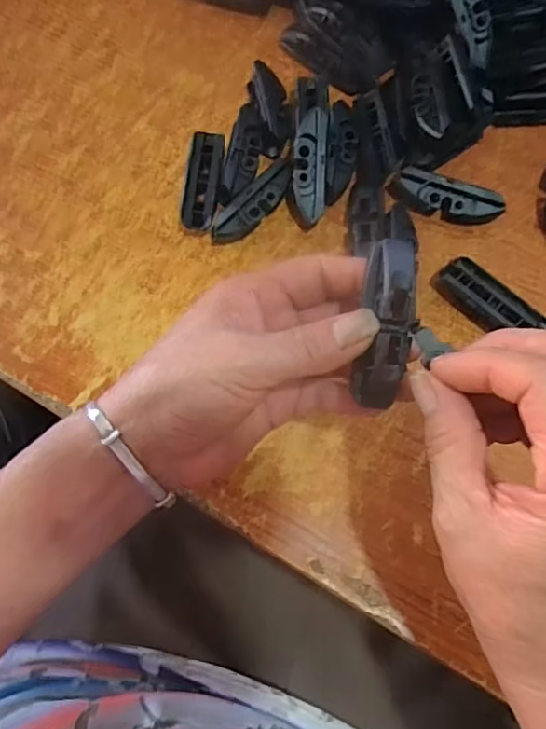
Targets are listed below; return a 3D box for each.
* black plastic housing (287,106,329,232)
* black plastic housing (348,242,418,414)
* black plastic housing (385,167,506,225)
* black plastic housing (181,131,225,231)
[{"bbox_3d":[0.023,-0.125,0.370,0.023,0.019,0.072,4,97,1],"label":"black plastic housing"},{"bbox_3d":[0.049,-0.017,0.249,0.020,0.014,0.072,6,97,2],"label":"black plastic housing"},{"bbox_3d":[0.110,-0.105,0.370,0.073,0.023,0.018,16,72,5],"label":"black plastic housing"},{"bbox_3d":[-0.045,-0.119,0.379,0.022,0.020,0.070,4,71,1],"label":"black plastic housing"}]

